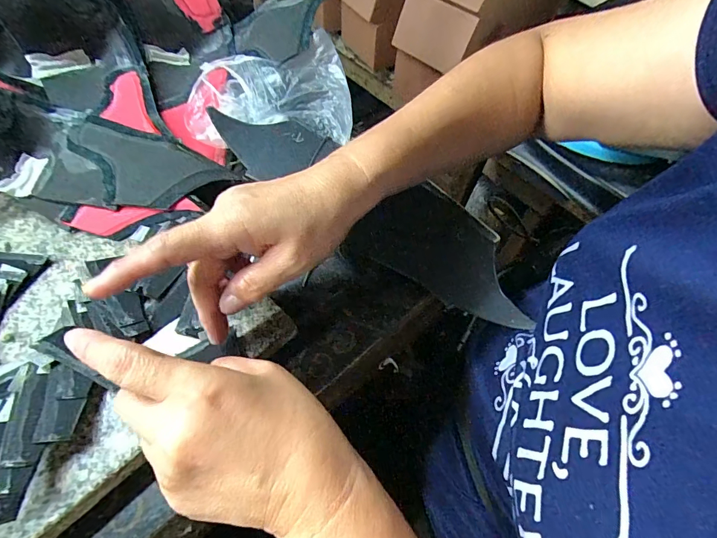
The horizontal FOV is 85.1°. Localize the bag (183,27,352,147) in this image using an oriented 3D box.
[{"bbox_3d":[-0.091,-0.176,0.396,0.162,0.023,0.101,-15,78,-8],"label":"bag"}]

